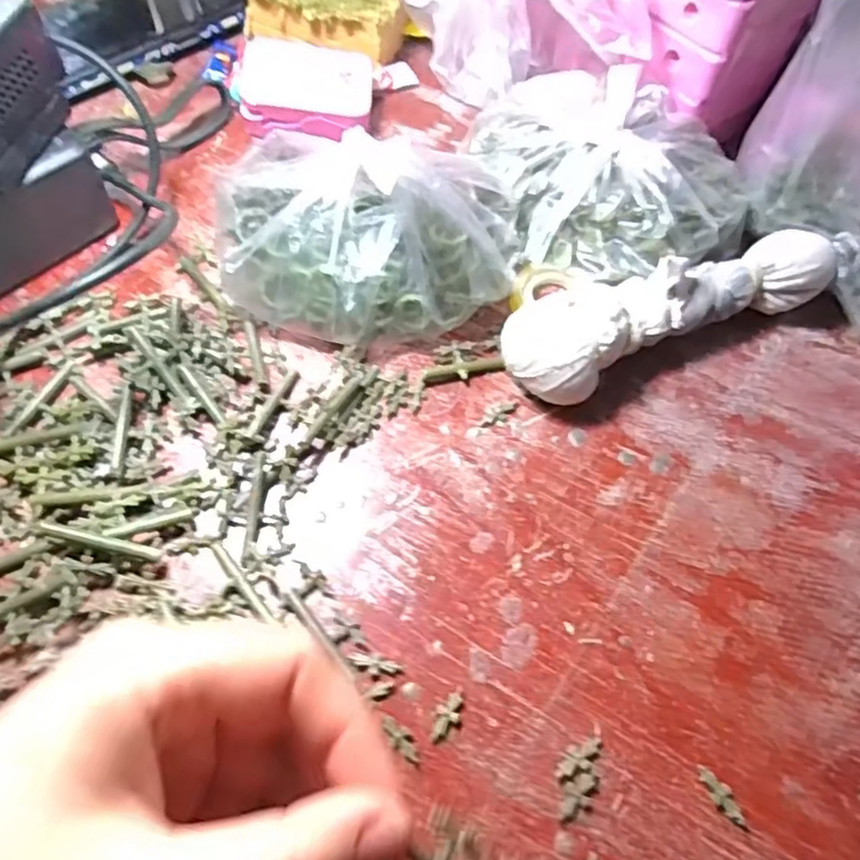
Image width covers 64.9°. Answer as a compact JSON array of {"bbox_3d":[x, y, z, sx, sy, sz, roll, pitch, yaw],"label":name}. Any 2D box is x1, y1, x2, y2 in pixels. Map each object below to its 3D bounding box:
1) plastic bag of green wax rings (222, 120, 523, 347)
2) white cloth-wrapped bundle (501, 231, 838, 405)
[{"bbox_3d":[-0.030,-0.094,0.315,0.140,0.074,0.091,3,60,-2],"label":"plastic bag of green wax rings"},{"bbox_3d":[0.108,-0.054,0.317,0.159,0.046,0.041,-21,64,-15],"label":"white cloth-wrapped bundle"}]

